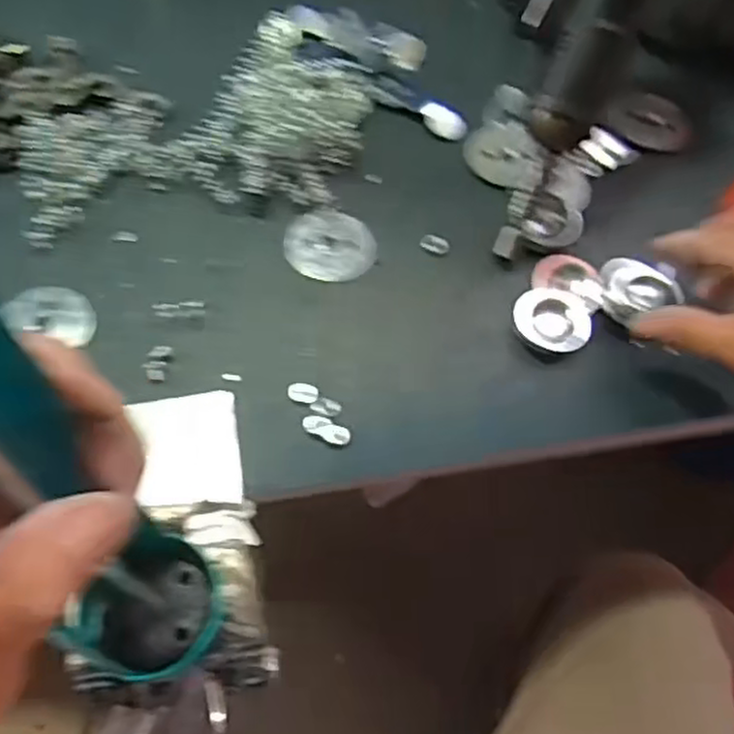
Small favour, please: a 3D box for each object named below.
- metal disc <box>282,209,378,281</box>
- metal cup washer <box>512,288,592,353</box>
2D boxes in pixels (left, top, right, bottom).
[{"bbox_3d":[-0.021,-0.071,0.424,0.051,0.004,0.047,1,64,-3],"label":"metal disc"},{"bbox_3d":[0.100,-0.026,0.401,0.040,0.008,0.038,8,64,1],"label":"metal cup washer"}]

